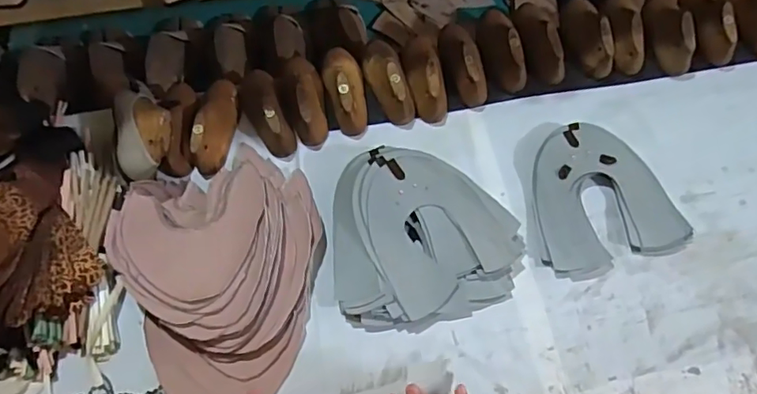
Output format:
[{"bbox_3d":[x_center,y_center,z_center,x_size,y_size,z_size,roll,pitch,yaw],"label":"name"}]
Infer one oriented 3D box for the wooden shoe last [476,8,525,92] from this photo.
[{"bbox_3d":[0.161,-0.204,0.740,0.047,0.051,0.138,-9,65,-3],"label":"wooden shoe last"}]

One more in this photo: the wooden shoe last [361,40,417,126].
[{"bbox_3d":[0.010,-0.164,0.729,0.050,0.050,0.141,-16,65,-6],"label":"wooden shoe last"}]

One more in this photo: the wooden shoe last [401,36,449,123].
[{"bbox_3d":[0.060,-0.169,0.730,0.047,0.050,0.139,-9,65,-2],"label":"wooden shoe last"}]

